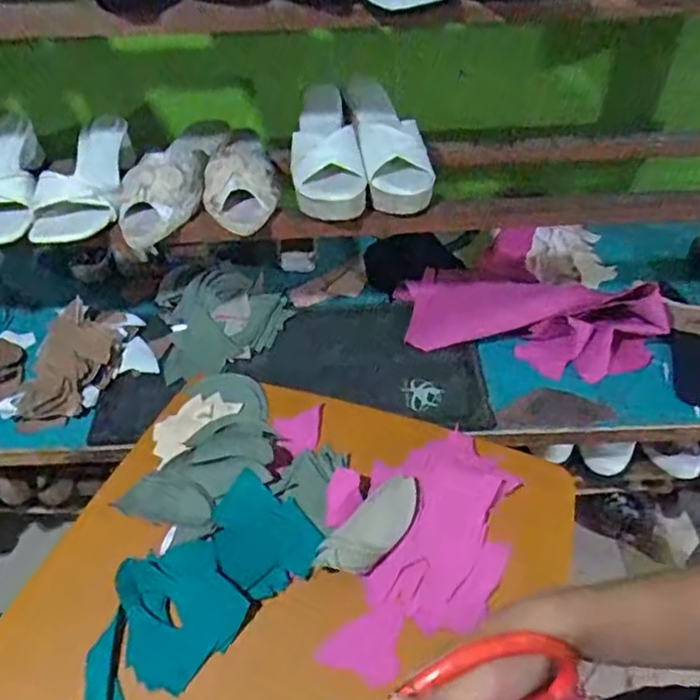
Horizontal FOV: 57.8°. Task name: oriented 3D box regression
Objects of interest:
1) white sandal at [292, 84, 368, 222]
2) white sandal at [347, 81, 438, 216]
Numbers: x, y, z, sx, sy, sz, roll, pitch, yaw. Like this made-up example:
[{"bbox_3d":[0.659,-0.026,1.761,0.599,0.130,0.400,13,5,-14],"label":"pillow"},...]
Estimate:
[{"bbox_3d":[-0.029,-0.257,0.790,0.083,0.061,0.241,-5,47,0],"label":"white sandal"},{"bbox_3d":[0.046,-0.263,0.776,0.080,0.056,0.229,-11,61,-7],"label":"white sandal"}]

